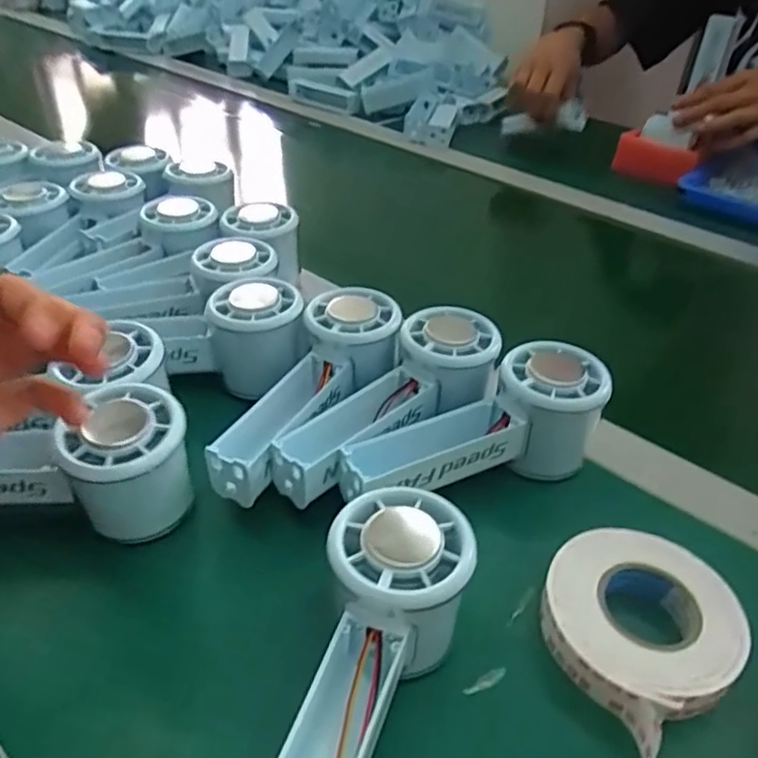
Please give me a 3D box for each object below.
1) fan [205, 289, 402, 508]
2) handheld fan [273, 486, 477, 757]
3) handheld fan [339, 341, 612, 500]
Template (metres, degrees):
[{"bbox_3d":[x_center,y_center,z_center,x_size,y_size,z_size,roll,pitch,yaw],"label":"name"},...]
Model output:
[{"bbox_3d":[-0.038,0.006,0.370,0.056,0.045,0.150,21,54,21],"label":"fan"},{"bbox_3d":[-0.008,0.109,0.238,0.052,0.048,0.149,15,52,15],"label":"handheld fan"},{"bbox_3d":[0.052,0.029,0.346,0.148,0.053,0.068,-18,42,-25],"label":"handheld fan"}]

